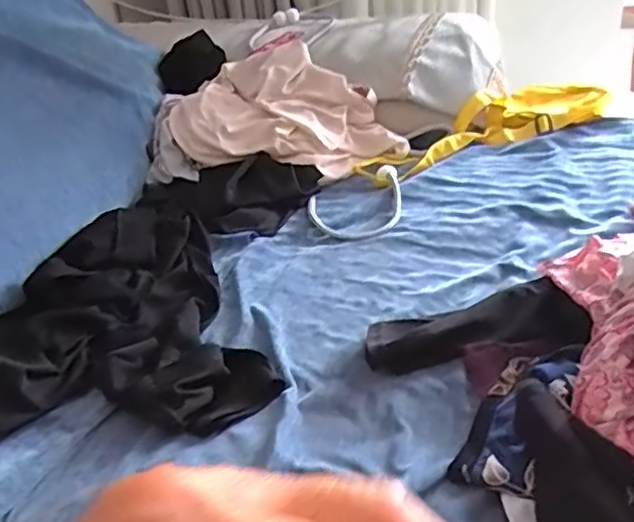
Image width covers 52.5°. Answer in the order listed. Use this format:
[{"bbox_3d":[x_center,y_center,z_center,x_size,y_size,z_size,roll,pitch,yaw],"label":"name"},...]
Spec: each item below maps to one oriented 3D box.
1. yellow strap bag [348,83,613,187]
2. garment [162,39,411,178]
[{"bbox_3d":[0.249,-0.201,0.942,0.388,0.066,0.153,-20,36,-20],"label":"yellow strap bag"},{"bbox_3d":[-0.045,-0.231,0.957,0.332,0.109,0.199,1,34,10],"label":"garment"}]

